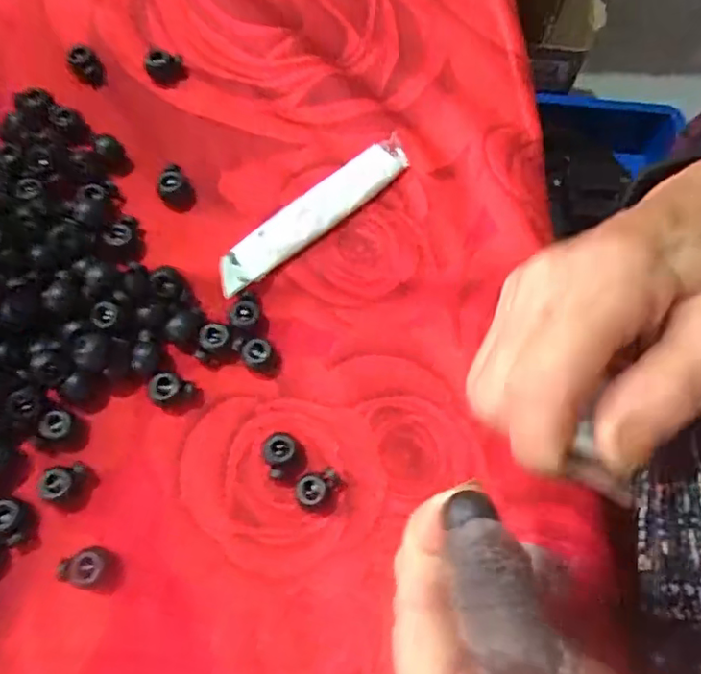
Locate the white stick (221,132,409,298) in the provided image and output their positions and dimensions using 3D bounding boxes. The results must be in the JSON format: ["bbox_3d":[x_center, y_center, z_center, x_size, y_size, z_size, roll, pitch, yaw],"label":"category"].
[{"bbox_3d":[-0.016,-0.060,0.279,0.110,0.009,0.022,-36,73,-15],"label":"white stick"}]

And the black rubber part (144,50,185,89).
[{"bbox_3d":[-0.096,-0.140,0.306,0.019,0.011,0.014,-26,70,-11],"label":"black rubber part"}]

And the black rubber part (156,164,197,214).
[{"bbox_3d":[-0.084,-0.071,0.281,0.016,0.010,0.021,-35,73,-14],"label":"black rubber part"}]

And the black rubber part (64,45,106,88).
[{"bbox_3d":[-0.137,-0.140,0.305,0.015,0.015,0.016,1,70,-1],"label":"black rubber part"}]

